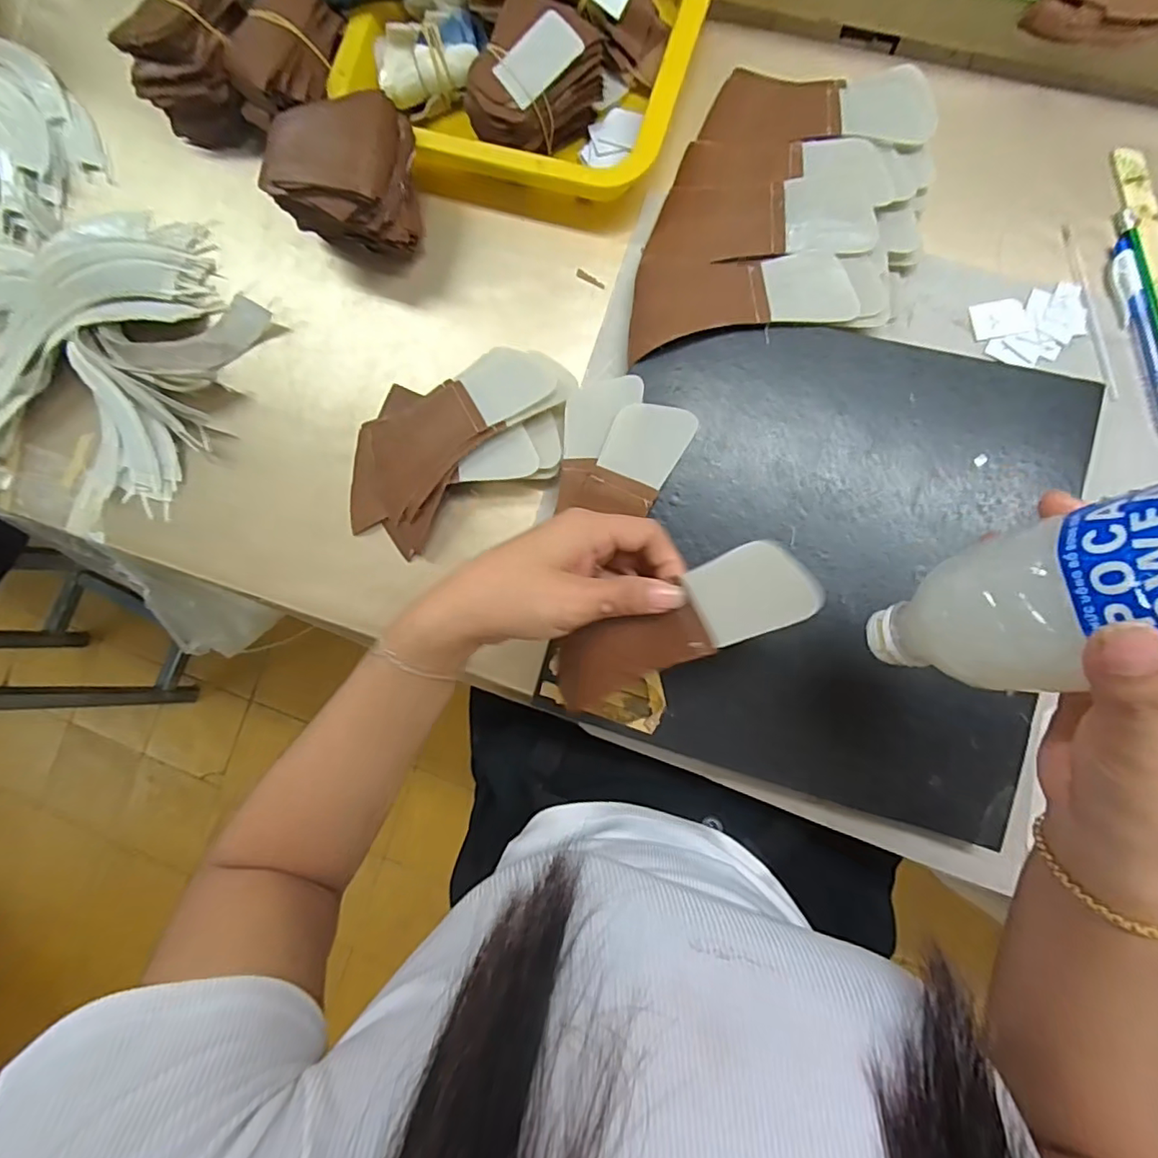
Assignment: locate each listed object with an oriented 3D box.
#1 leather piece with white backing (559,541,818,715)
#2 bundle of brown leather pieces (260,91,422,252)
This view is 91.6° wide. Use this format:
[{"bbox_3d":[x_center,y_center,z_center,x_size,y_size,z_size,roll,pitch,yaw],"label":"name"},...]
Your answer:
[{"bbox_3d":[0.050,0.030,0.307,0.152,0.013,0.051,-29,112,19],"label":"leather piece with white backing"},{"bbox_3d":[-0.168,-0.290,0.415,0.087,0.080,0.086,8,89,7],"label":"bundle of brown leather pieces"}]

